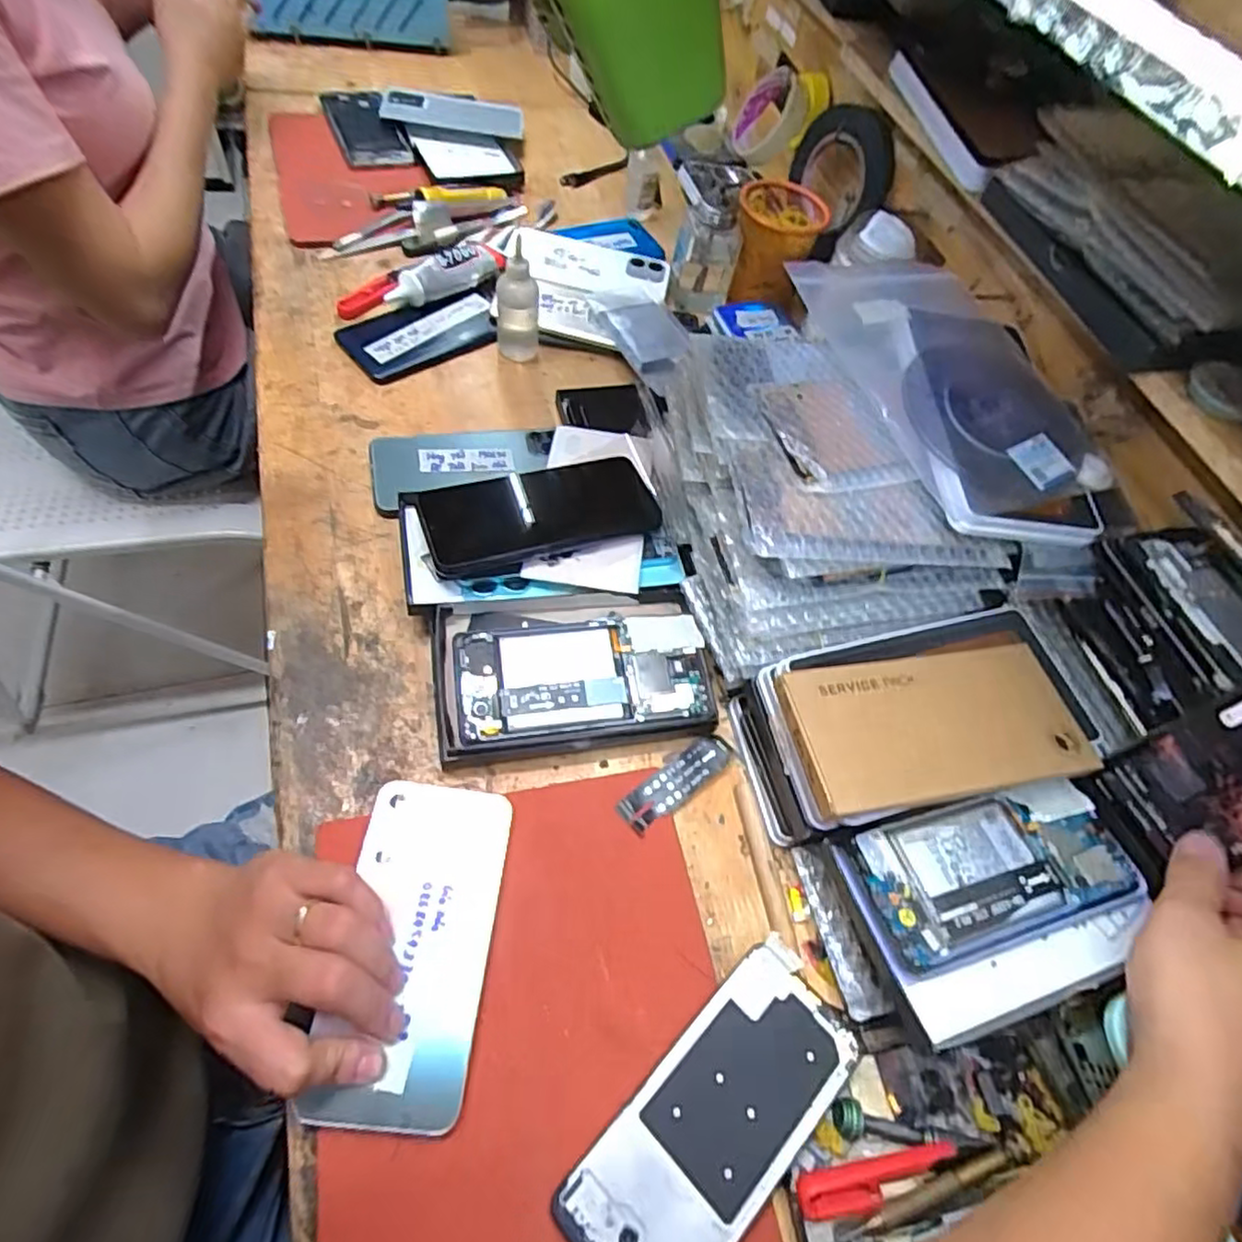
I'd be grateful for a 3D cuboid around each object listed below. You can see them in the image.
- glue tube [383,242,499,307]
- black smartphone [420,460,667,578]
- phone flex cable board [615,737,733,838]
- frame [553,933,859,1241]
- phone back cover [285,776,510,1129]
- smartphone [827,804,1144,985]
[{"bbox_3d":[-0.161,-0.322,0.613,0.038,0.024,0.119,38,61,13],"label":"glue tube"},{"bbox_3d":[-0.057,-0.080,0.479,0.165,0.011,0.075,-15,65,-16],"label":"black smartphone"},{"bbox_3d":[0.035,0.102,0.423,0.082,0.007,0.027,-35,71,-26],"label":"phone flex cable board"},{"bbox_3d":[0.048,0.245,0.326,0.160,0.013,0.070,-37,72,-26],"label":"frame"},{"bbox_3d":[-0.106,0.165,0.344,0.074,0.007,0.159,11,60,-8],"label":"phone back cover"},{"bbox_3d":[0.205,0.138,0.366,0.161,0.013,0.073,-10,58,-14],"label":"smartphone"}]

